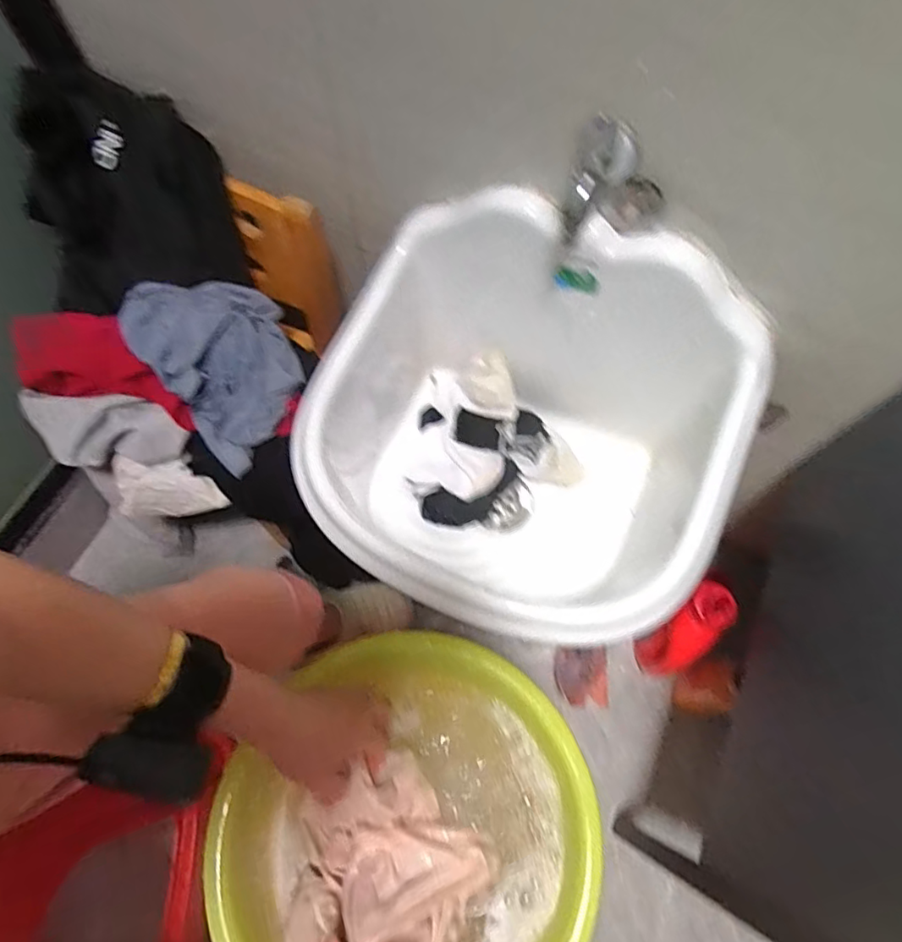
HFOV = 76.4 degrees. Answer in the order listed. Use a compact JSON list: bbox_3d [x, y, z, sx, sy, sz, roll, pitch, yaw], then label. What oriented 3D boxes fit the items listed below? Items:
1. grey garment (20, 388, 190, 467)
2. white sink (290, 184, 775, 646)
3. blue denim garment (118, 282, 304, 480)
[{"bbox_3d":[-0.421,-0.049,0.704,0.195,0.052,0.072,2,67,0],"label":"grey garment"},{"bbox_3d":[0.051,-0.020,0.630,0.430,0.345,0.368,18,68,7],"label":"white sink"},{"bbox_3d":[-0.272,-0.140,0.696,0.159,0.090,0.213,-38,72,-15],"label":"blue denim garment"}]

